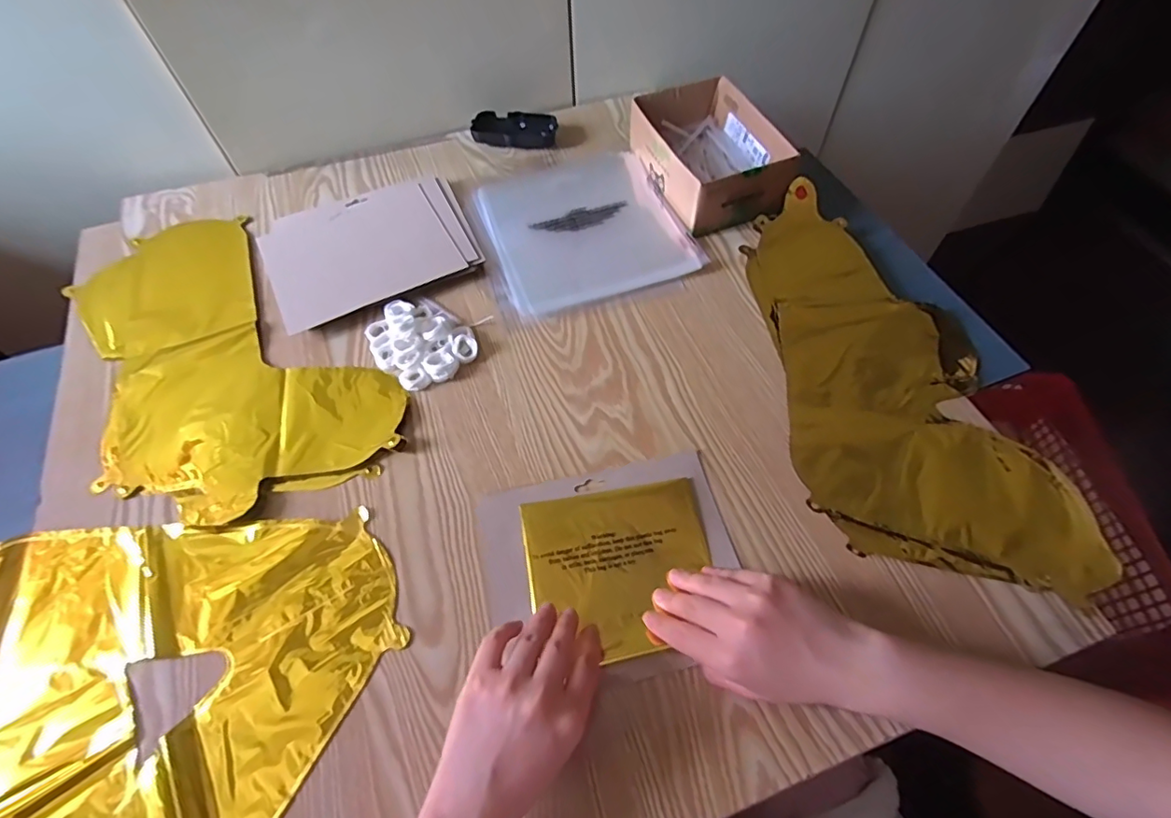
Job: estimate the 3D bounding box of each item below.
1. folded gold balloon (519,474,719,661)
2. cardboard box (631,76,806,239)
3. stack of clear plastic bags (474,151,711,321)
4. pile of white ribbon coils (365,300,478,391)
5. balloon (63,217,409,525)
[{"bbox_3d":[0.028,0.122,0.424,0.142,0.005,0.124,-9,57,-4],"label":"folded gold balloon"},{"bbox_3d":[0.142,-0.297,0.641,0.133,0.069,0.186,-17,58,-10],"label":"cardboard box"},{"bbox_3d":[-0.005,-0.214,0.627,0.211,0.015,0.227,-17,58,-10],"label":"stack of clear plastic bags"},{"bbox_3d":[-0.166,-0.068,0.532,0.108,0.024,0.079,36,65,22],"label":"pile of white ribbon coils"},{"bbox_3d":[-0.365,-0.047,0.532,0.220,0.011,0.403,-39,64,-21],"label":"balloon"}]

